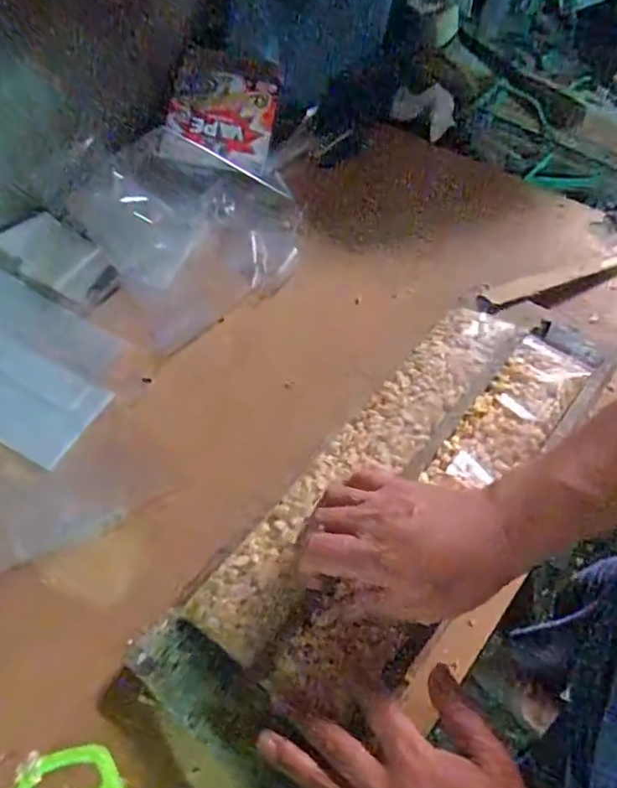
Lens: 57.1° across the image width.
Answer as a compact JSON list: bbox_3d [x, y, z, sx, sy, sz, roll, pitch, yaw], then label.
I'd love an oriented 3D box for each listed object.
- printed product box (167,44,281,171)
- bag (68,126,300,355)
[{"bbox_3d":[-0.108,-0.375,0.731,0.129,0.015,0.145,12,85,-10],"label":"printed product box"},{"bbox_3d":[-0.148,-0.205,0.684,0.248,0.048,0.262,-33,79,-11],"label":"bag"}]

